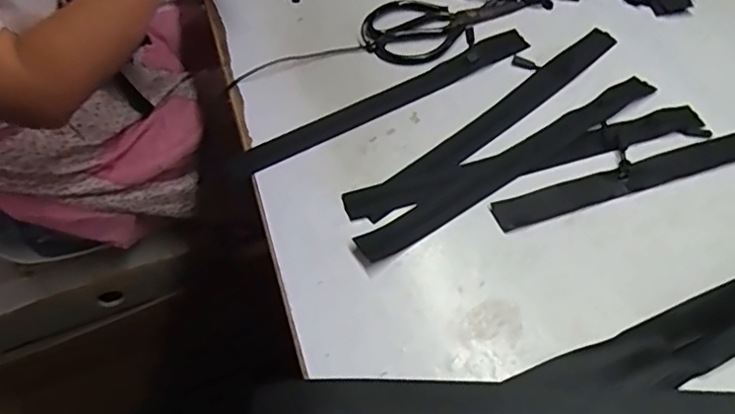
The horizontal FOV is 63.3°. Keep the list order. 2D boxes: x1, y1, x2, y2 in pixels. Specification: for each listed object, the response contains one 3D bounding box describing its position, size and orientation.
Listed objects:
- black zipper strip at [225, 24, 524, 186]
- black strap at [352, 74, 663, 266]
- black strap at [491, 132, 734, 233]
[{"bbox_3d":[0.020,-0.112,0.619,0.351,0.009,0.037,-27,52,-17],"label":"black zipper strip"},{"bbox_3d":[0.141,-0.045,0.563,0.353,0.007,0.033,-31,54,-18],"label":"black strap"},{"bbox_3d":[0.282,-0.040,0.551,0.353,0.004,0.030,-16,55,-8],"label":"black strap"}]

